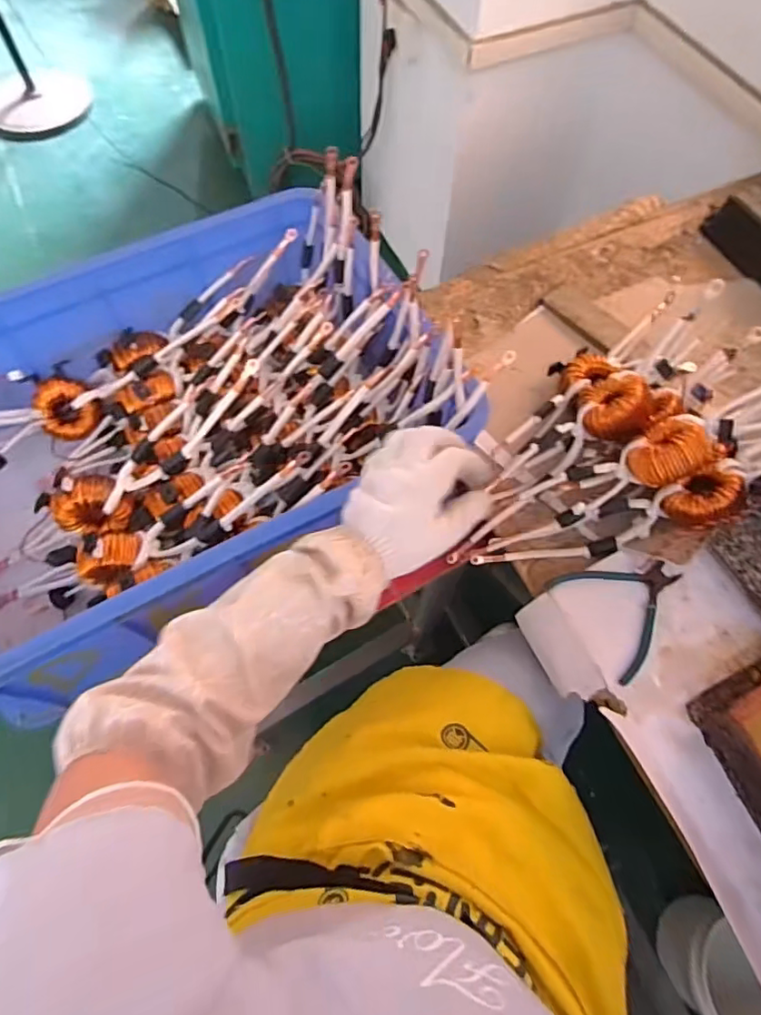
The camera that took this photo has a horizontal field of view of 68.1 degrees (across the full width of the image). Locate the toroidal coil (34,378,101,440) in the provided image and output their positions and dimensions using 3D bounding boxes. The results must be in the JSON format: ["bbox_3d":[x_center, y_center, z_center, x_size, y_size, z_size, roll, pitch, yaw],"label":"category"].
[{"bbox_3d":[-0.398,-0.127,0.715,0.069,0.076,0.023,-29,30,3],"label":"toroidal coil"}]

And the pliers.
[{"bbox_3d":[0.271,0.102,0.616,0.128,0.011,0.124,-29,69,-14],"label":"pliers"}]

